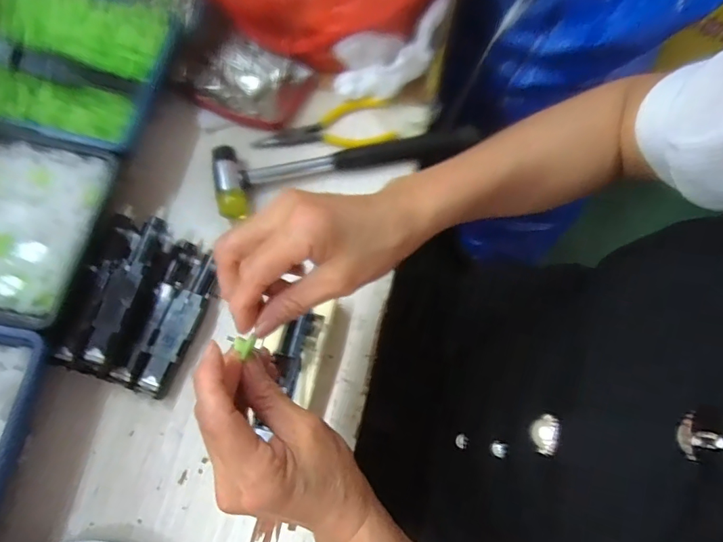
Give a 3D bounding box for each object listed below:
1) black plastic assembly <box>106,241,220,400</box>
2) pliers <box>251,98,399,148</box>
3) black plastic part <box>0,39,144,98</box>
[{"bbox_3d":[-0.147,0.035,0.370,0.043,0.023,0.121,19,72,6],"label":"black plastic assembly"},{"bbox_3d":[-0.034,-0.125,0.429,0.124,0.009,0.044,-17,72,-6],"label":"pliers"},{"bbox_3d":[-0.235,-0.160,0.379,0.113,0.007,0.020,12,71,-11],"label":"black plastic part"}]

